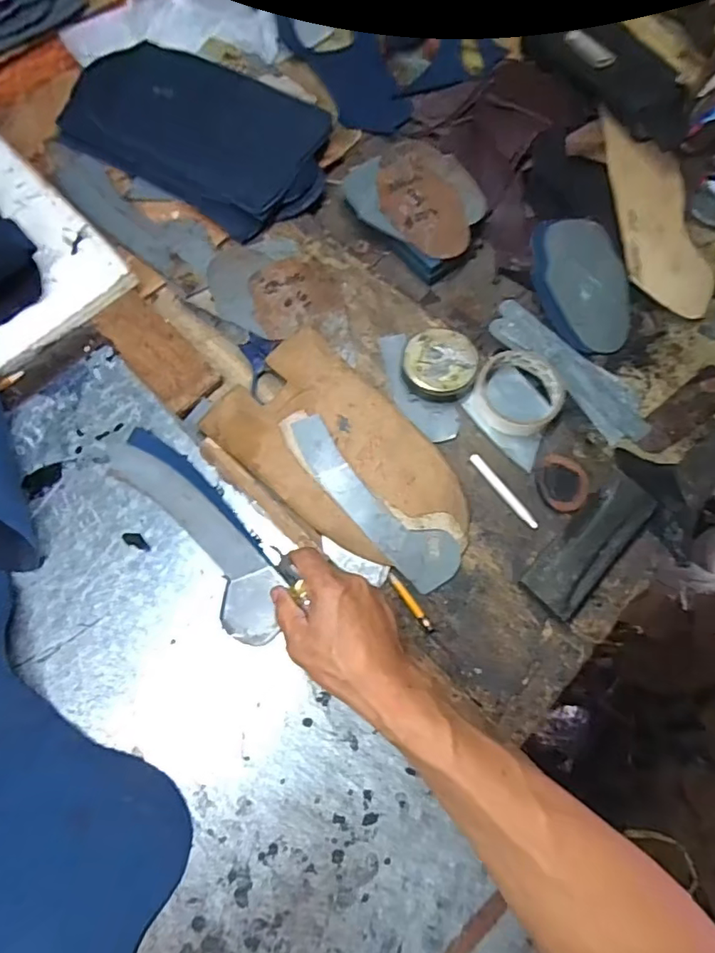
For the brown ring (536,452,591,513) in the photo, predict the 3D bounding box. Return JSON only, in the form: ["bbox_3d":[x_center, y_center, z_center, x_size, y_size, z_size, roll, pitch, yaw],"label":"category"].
[{"bbox_3d":[0.200,0.005,0.546,0.049,0.010,0.058,24,73,9],"label":"brown ring"}]

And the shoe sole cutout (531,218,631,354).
[{"bbox_3d":[0.252,-0.214,0.632,0.106,0.011,0.153,-3,81,-11],"label":"shoe sole cutout"}]

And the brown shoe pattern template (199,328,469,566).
[{"bbox_3d":[-0.010,-0.024,0.547,0.247,0.012,0.149,39,77,9],"label":"brown shoe pattern template"}]

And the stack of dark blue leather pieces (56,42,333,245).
[{"bbox_3d":[-0.179,-0.399,0.644,0.298,0.059,0.170,30,73,5],"label":"stack of dark blue leather pieces"}]

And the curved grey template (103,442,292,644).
[{"bbox_3d":[-0.140,0.047,0.498,0.057,0.006,0.221,-39,76,-10],"label":"curved grey template"}]

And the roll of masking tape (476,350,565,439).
[{"bbox_3d":[0.163,-0.084,0.569,0.088,0.020,0.089,1,73,-4],"label":"roll of masking tape"}]

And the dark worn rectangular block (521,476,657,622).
[{"bbox_3d":[0.218,0.061,0.520,0.052,0.018,0.151,43,77,14],"label":"dark worn rectangular block"}]

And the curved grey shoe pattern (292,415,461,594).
[{"bbox_3d":[0.010,0.022,0.529,0.202,0.008,0.053,43,77,14],"label":"curved grey shoe pattern"}]

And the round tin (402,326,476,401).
[{"bbox_3d":[0.084,-0.115,0.576,0.073,0.023,0.068,0,71,1],"label":"round tin"}]

